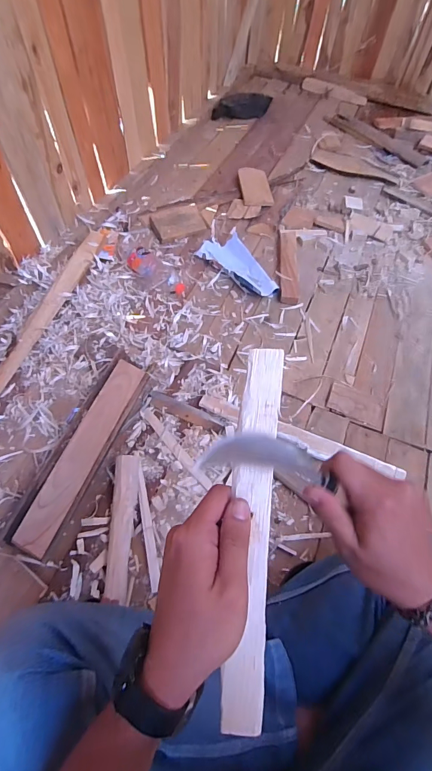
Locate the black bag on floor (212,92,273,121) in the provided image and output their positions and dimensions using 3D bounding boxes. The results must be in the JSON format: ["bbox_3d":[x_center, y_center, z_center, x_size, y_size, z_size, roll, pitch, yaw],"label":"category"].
[{"bbox_3d":[0.117,-1.178,1.578,0.267,0.068,0.079,-11,60,-12],"label":"black bag on floor"}]

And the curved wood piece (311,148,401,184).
[{"bbox_3d":[0.536,-0.842,1.436,0.327,0.013,0.146,22,61,8],"label":"curved wood piece"}]

